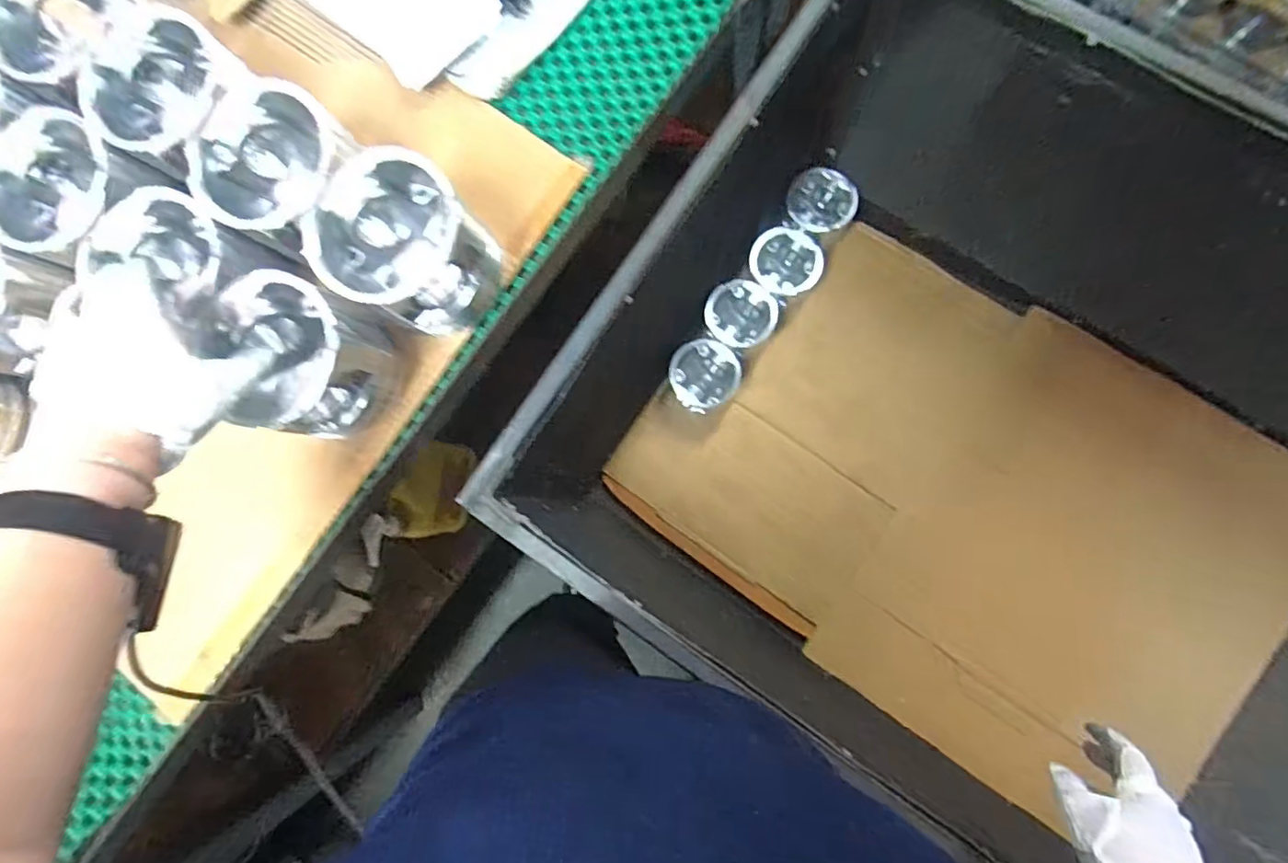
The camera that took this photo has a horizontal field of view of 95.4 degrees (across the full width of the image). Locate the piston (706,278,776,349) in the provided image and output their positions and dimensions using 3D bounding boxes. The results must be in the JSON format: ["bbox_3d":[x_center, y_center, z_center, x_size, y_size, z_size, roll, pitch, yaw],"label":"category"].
[{"bbox_3d":[0.169,-0.200,1.027,0.117,0.071,0.114,8,86,8],"label":"piston"}]

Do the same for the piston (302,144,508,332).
[{"bbox_3d":[-0.183,-0.144,0.461,0.113,0.097,0.106,-1,85,7],"label":"piston"}]

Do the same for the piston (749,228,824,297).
[{"bbox_3d":[0.247,-0.290,1.013,0.118,0.071,0.112,33,90,9],"label":"piston"}]

